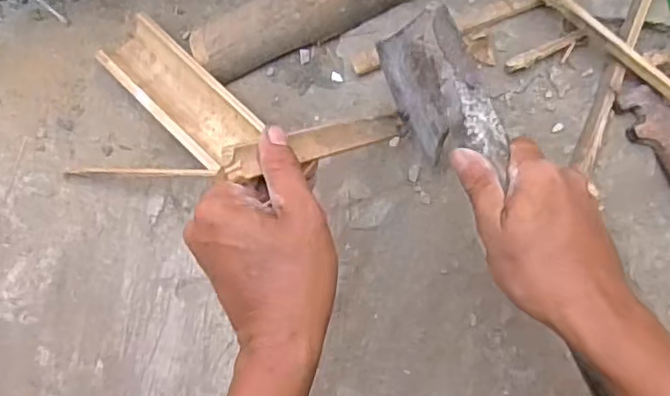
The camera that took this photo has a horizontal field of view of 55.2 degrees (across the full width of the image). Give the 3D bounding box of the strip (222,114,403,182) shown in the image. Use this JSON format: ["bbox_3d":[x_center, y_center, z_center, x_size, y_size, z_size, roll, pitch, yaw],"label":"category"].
[{"bbox_3d":[-0.004,-0.040,0.452,0.014,0.198,0.021,-40,78,36],"label":"strip"}]

